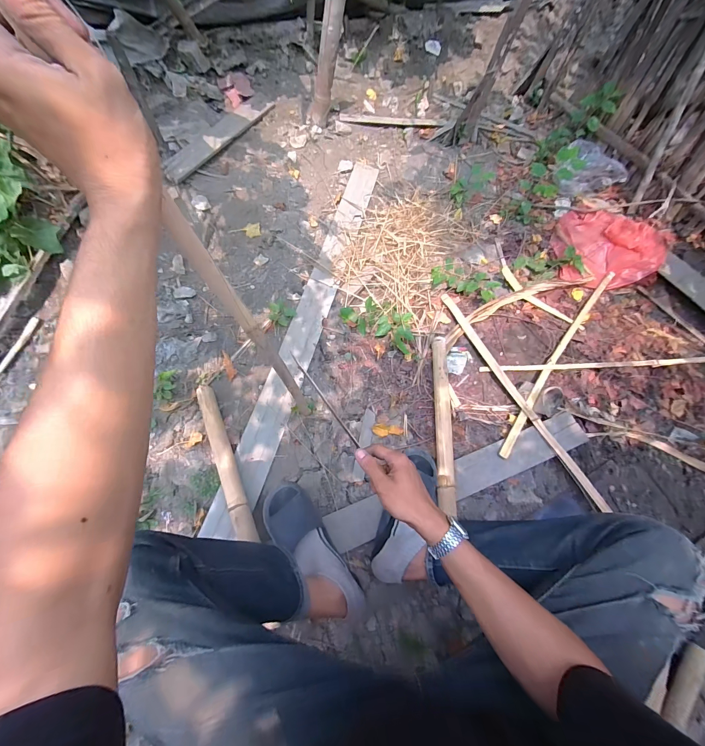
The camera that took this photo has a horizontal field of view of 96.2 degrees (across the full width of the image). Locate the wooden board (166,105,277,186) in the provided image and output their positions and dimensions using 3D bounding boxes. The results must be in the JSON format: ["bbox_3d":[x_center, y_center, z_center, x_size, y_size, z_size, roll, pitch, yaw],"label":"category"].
[{"bbox_3d":[-0.538,-0.956,1.284,0.095,0.014,0.562,39,72,-8],"label":"wooden board"}]

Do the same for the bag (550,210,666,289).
[{"bbox_3d":[0.974,-0.515,1.238,0.325,0.129,0.372,3,62,-2],"label":"bag"}]

